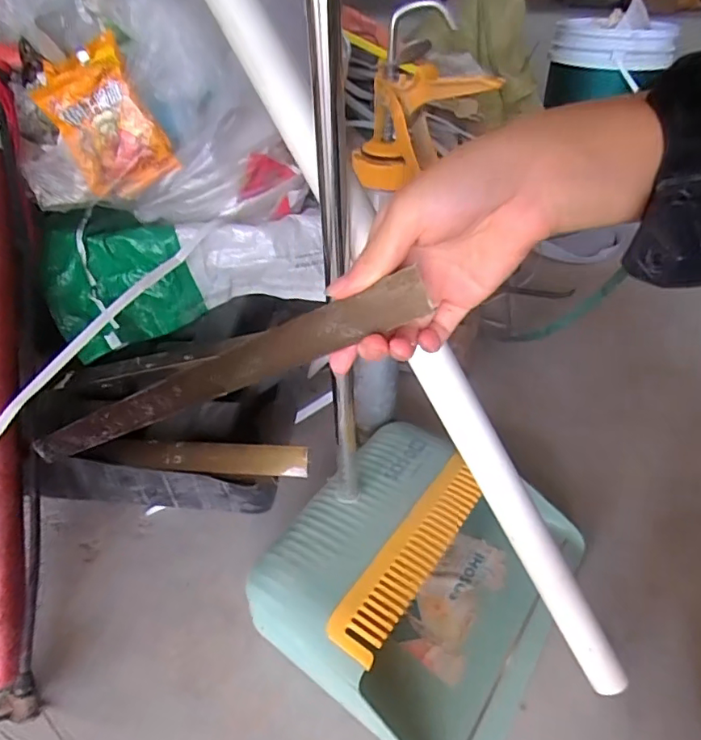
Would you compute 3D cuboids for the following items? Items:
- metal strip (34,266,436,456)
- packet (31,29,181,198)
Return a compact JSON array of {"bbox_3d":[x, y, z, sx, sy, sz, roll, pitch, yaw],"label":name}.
[{"bbox_3d":[-0.119,0.015,0.360,0.395,0.024,0.008,-19,25,36],"label":"metal strip"},{"bbox_3d":[-0.242,-0.246,0.533,0.088,0.133,0.024,-27,24,-3],"label":"packet"}]

